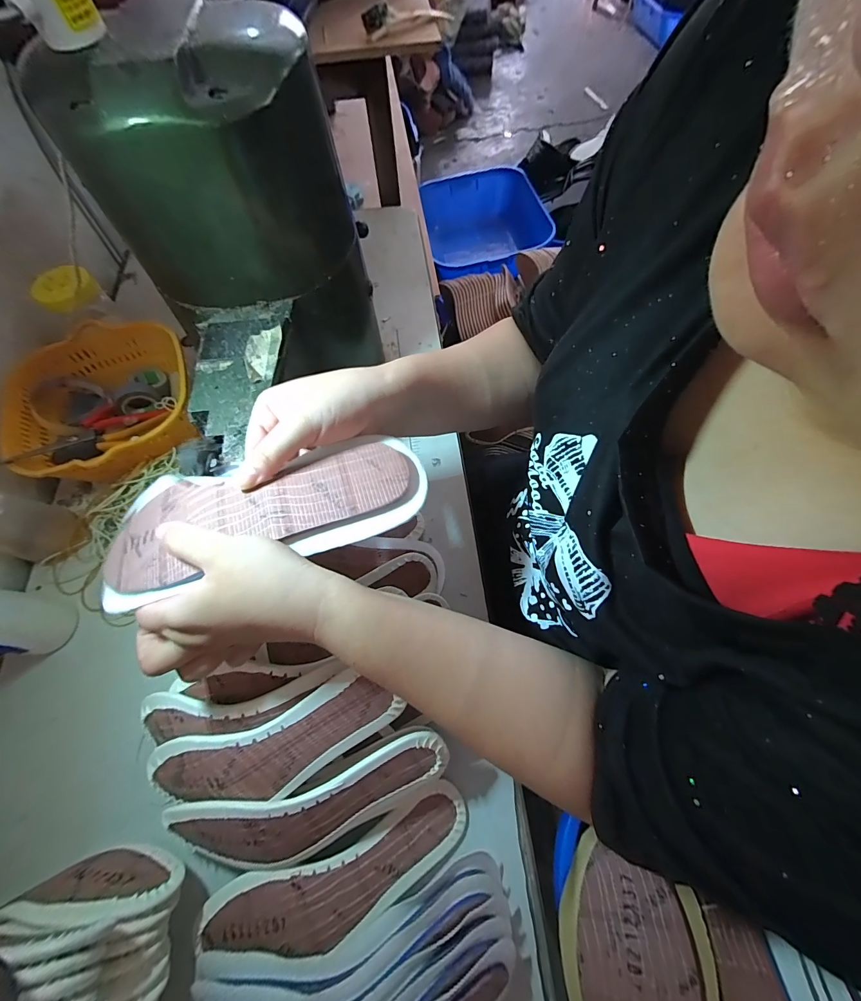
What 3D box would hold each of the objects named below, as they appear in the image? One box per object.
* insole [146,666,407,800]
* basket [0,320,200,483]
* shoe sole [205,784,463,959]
[{"bbox_3d":[-0.119,0.183,0.283,0.198,0.027,0.061,-23,95,-2],"label":"insole"},{"bbox_3d":[-0.426,-0.122,0.492,0.199,0.075,0.230,-12,67,-3],"label":"basket"},{"bbox_3d":[-0.073,0.309,0.308,0.217,0.043,0.058,-21,68,-7],"label":"shoe sole"}]

